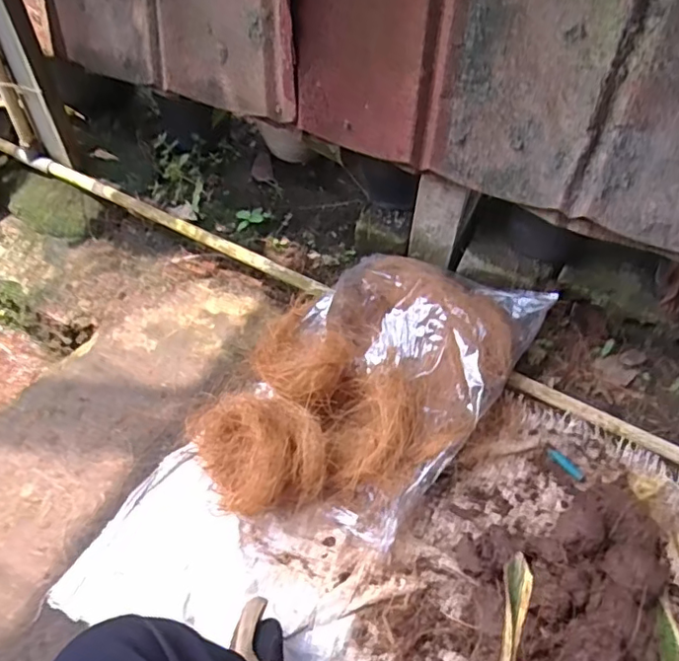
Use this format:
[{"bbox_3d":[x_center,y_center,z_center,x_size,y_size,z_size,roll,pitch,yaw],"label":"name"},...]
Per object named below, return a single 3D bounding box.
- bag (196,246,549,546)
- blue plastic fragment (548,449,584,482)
[{"bbox_3d":[0.054,0.055,0.792,0.286,0.130,0.496,33,58,23],"label":"bag"},{"bbox_3d":[0.303,0.180,0.767,0.055,0.010,0.015,38,60,26],"label":"blue plastic fragment"}]

